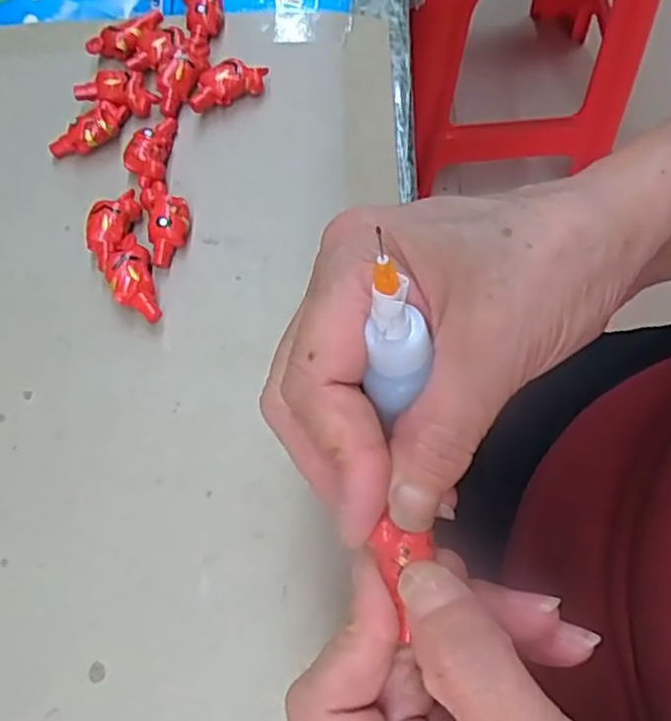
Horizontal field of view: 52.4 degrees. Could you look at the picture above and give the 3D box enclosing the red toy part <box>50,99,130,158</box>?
[{"bbox_3d":[-0.110,-0.104,0.308,0.038,0.014,0.018,-40,73,-13],"label":"red toy part"}]

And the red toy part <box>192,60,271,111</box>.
[{"bbox_3d":[-0.051,-0.128,0.317,0.037,0.016,0.016,-23,70,-8],"label":"red toy part"}]

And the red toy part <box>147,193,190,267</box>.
[{"bbox_3d":[-0.071,-0.055,0.290,0.017,0.014,0.028,-3,69,0],"label":"red toy part"}]

